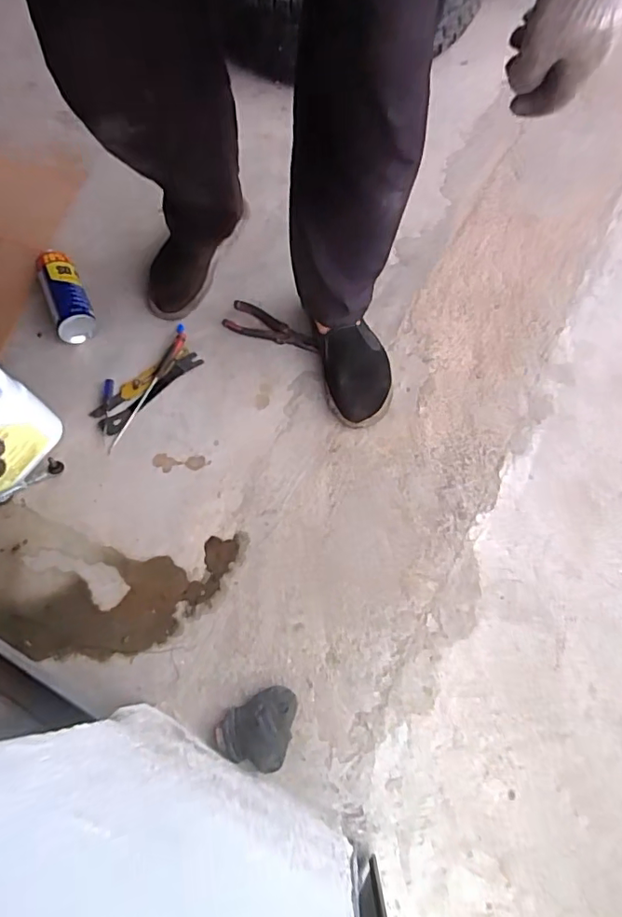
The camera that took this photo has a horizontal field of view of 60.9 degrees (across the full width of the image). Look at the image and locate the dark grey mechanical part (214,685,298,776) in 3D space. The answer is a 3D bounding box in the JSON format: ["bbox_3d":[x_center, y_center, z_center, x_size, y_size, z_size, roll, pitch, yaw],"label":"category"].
[{"bbox_3d":[-0.067,0.329,0.657,0.086,0.037,0.092,15,70,9],"label":"dark grey mechanical part"}]

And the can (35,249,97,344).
[{"bbox_3d":[-0.413,-0.274,0.903,0.062,0.064,0.165,-23,69,-6],"label":"can"}]

